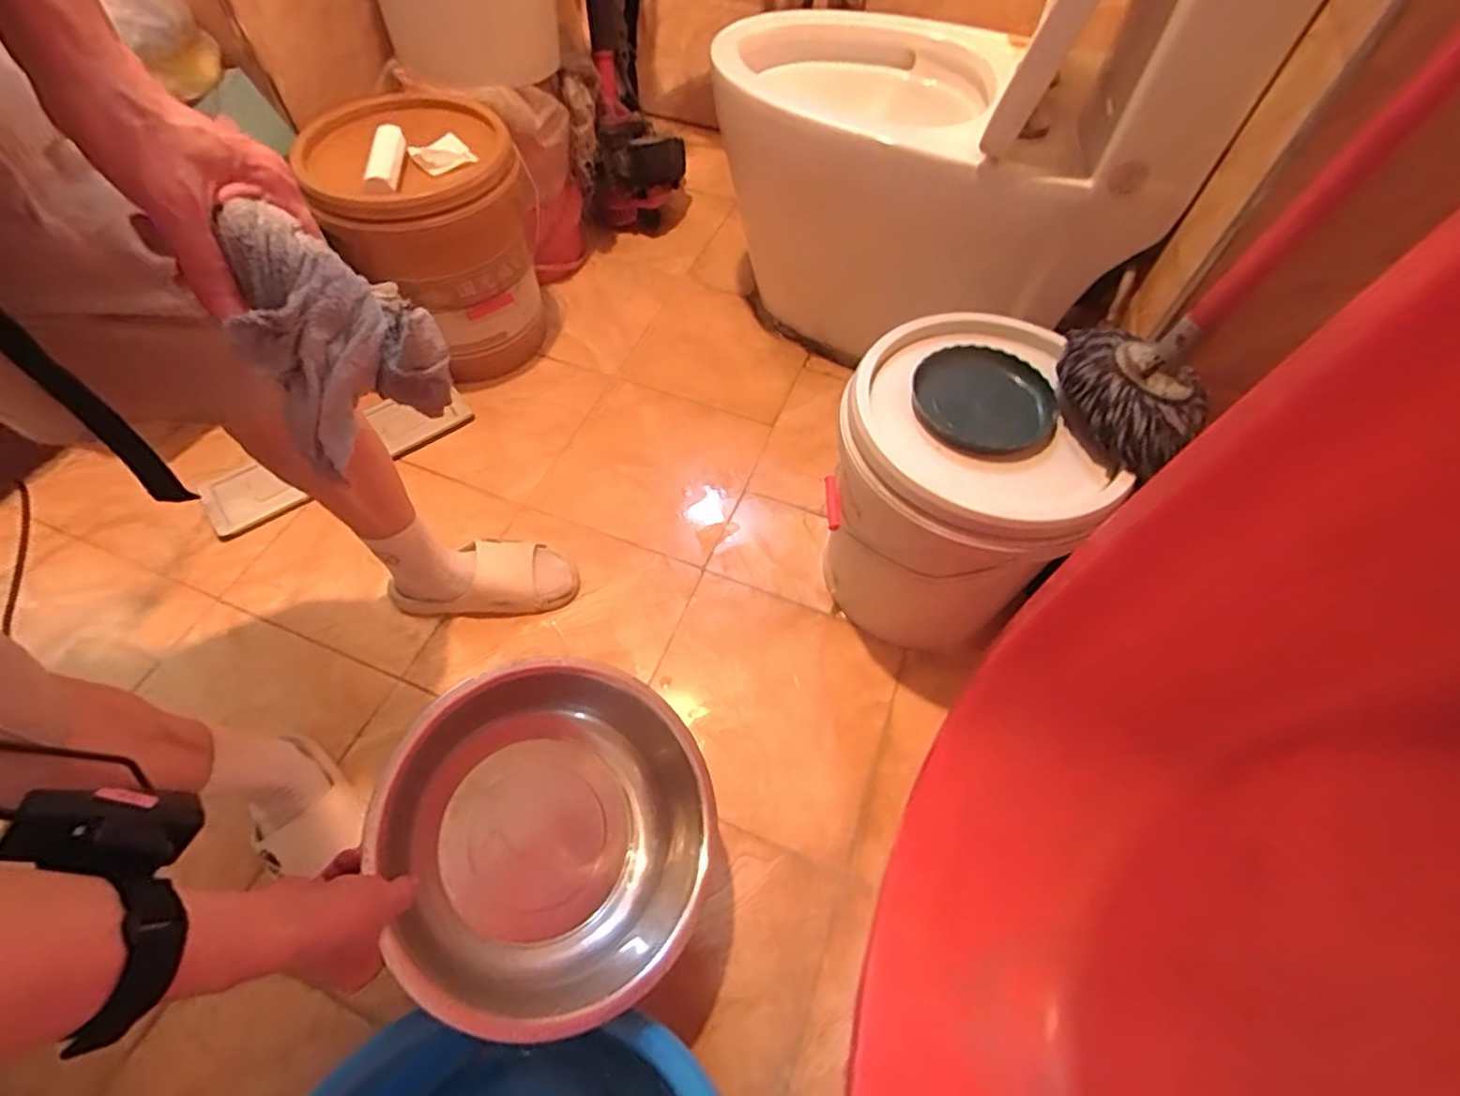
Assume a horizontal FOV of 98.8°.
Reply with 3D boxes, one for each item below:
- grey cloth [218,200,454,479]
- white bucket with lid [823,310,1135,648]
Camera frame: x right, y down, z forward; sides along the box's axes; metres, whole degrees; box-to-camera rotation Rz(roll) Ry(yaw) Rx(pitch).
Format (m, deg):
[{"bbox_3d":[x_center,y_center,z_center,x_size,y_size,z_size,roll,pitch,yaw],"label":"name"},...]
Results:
[{"bbox_3d":[-0.207,-0.115,0.331,0.085,0.078,0.120,-29,63,-17],"label":"grey cloth"},{"bbox_3d":[0.241,-0.048,0.757,0.242,0.348,0.261,-3,55,4],"label":"white bucket with lid"}]

